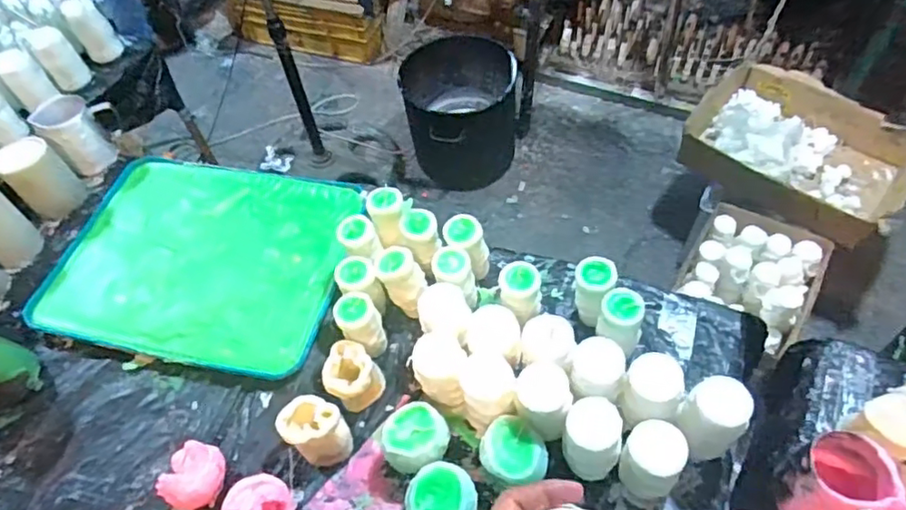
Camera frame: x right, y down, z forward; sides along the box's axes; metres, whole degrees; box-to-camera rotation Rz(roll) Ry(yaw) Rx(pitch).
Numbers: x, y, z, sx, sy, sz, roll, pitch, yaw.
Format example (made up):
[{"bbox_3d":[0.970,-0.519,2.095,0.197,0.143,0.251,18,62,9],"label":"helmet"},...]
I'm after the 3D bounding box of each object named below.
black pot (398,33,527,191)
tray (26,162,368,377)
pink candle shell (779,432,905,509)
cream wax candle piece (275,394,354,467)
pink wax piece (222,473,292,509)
[{"bbox_3d":[0.032,-0.434,1.849,0.348,0.270,0.385,-1,54,4],"label":"black pot"},{"bbox_3d":[-0.381,-0.005,0.931,0.438,0.032,0.346,10,56,12],"label":"tray"},{"bbox_3d":[0.396,0.245,0.626,0.088,0.096,0.096,-27,57,-14],"label":"pink candle shell"},{"bbox_3d":[-0.165,0.214,0.740,0.076,0.073,0.065,34,64,25],"label":"cream wax candle piece"},{"bbox_3d":[-0.224,0.288,0.699,0.064,0.061,0.066,-3,54,3],"label":"pink wax piece"}]

